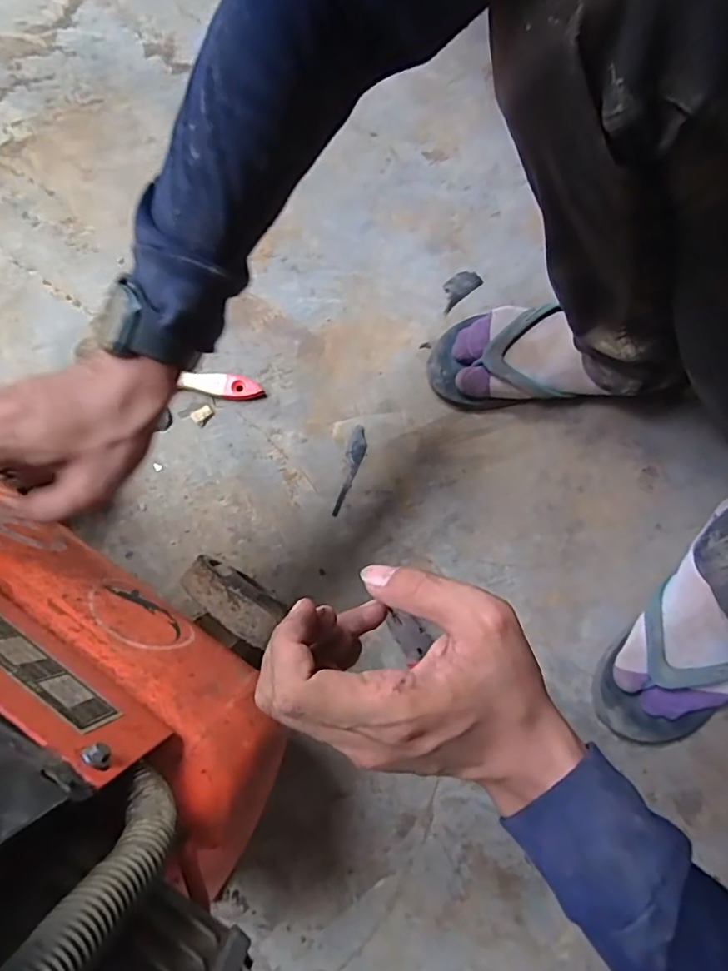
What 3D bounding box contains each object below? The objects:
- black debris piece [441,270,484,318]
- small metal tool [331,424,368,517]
[{"bbox_3d":[0.106,-0.225,0.623,0.063,0.004,0.029,-42,82,-8],"label":"black debris piece"},{"bbox_3d":[-0.014,-0.016,0.580,0.019,0.004,0.101,14,79,3],"label":"small metal tool"}]

